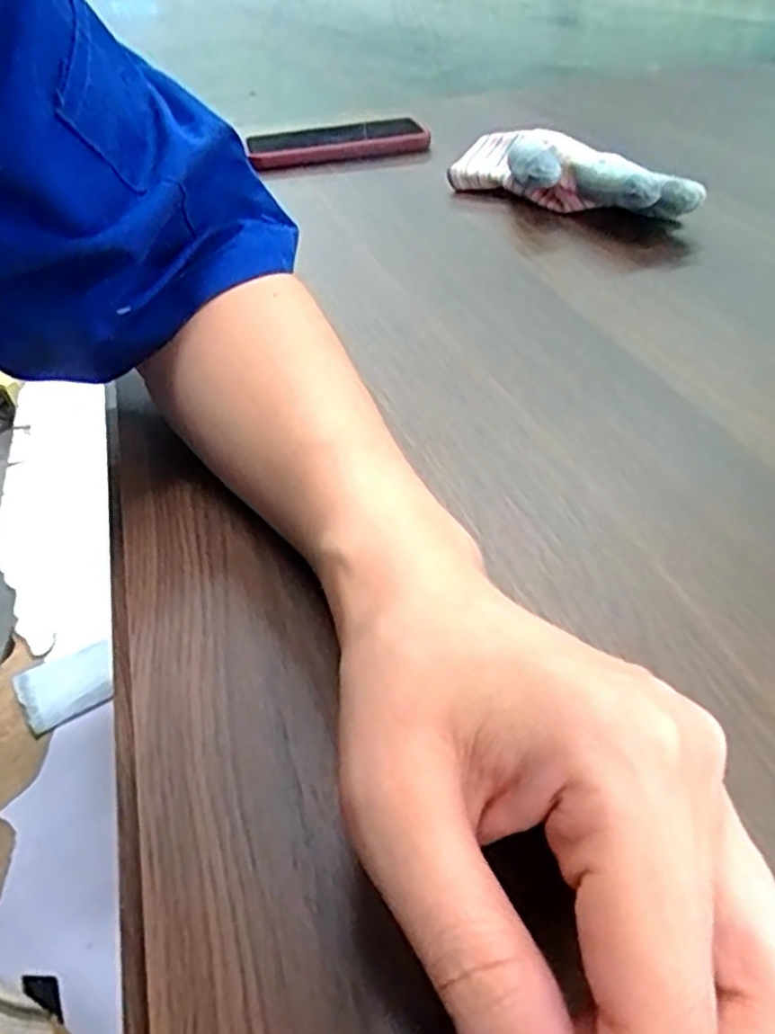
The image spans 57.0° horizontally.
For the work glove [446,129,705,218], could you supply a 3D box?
[{"bbox_3d":[0.112,-0.238,0.503,0.066,0.044,0.213,-23,45,-22],"label":"work glove"}]

